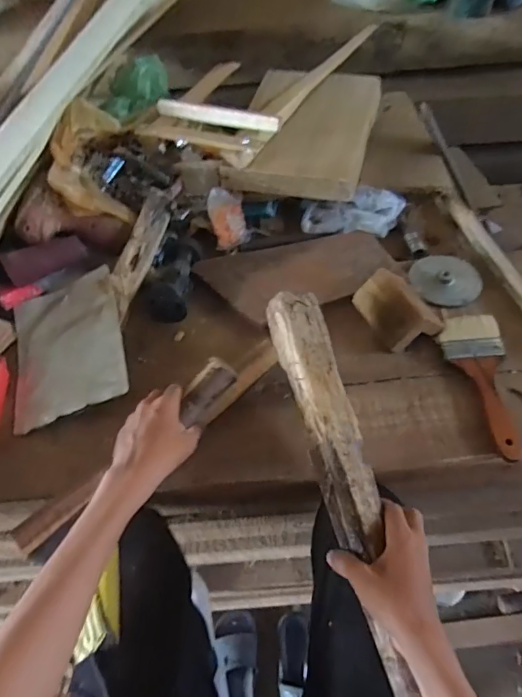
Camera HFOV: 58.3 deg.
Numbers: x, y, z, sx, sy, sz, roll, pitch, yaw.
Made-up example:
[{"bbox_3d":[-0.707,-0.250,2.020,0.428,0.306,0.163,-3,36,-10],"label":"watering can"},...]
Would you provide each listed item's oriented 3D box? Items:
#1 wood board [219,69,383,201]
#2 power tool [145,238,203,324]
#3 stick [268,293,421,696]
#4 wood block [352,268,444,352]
[{"bbox_3d":[0.070,-0.340,0.731,0.195,0.047,0.276,10,56,12],"label":"wood board"},{"bbox_3d":[-0.120,-0.102,0.645,0.054,0.034,0.149,3,55,8],"label":"power tool"},{"bbox_3d":[0.075,0.108,0.442,0.054,0.023,0.368,-13,66,-4],"label":"stick"},{"bbox_3d":[0.170,-0.055,0.581,0.078,0.038,0.100,-23,56,-11],"label":"wood block"}]

